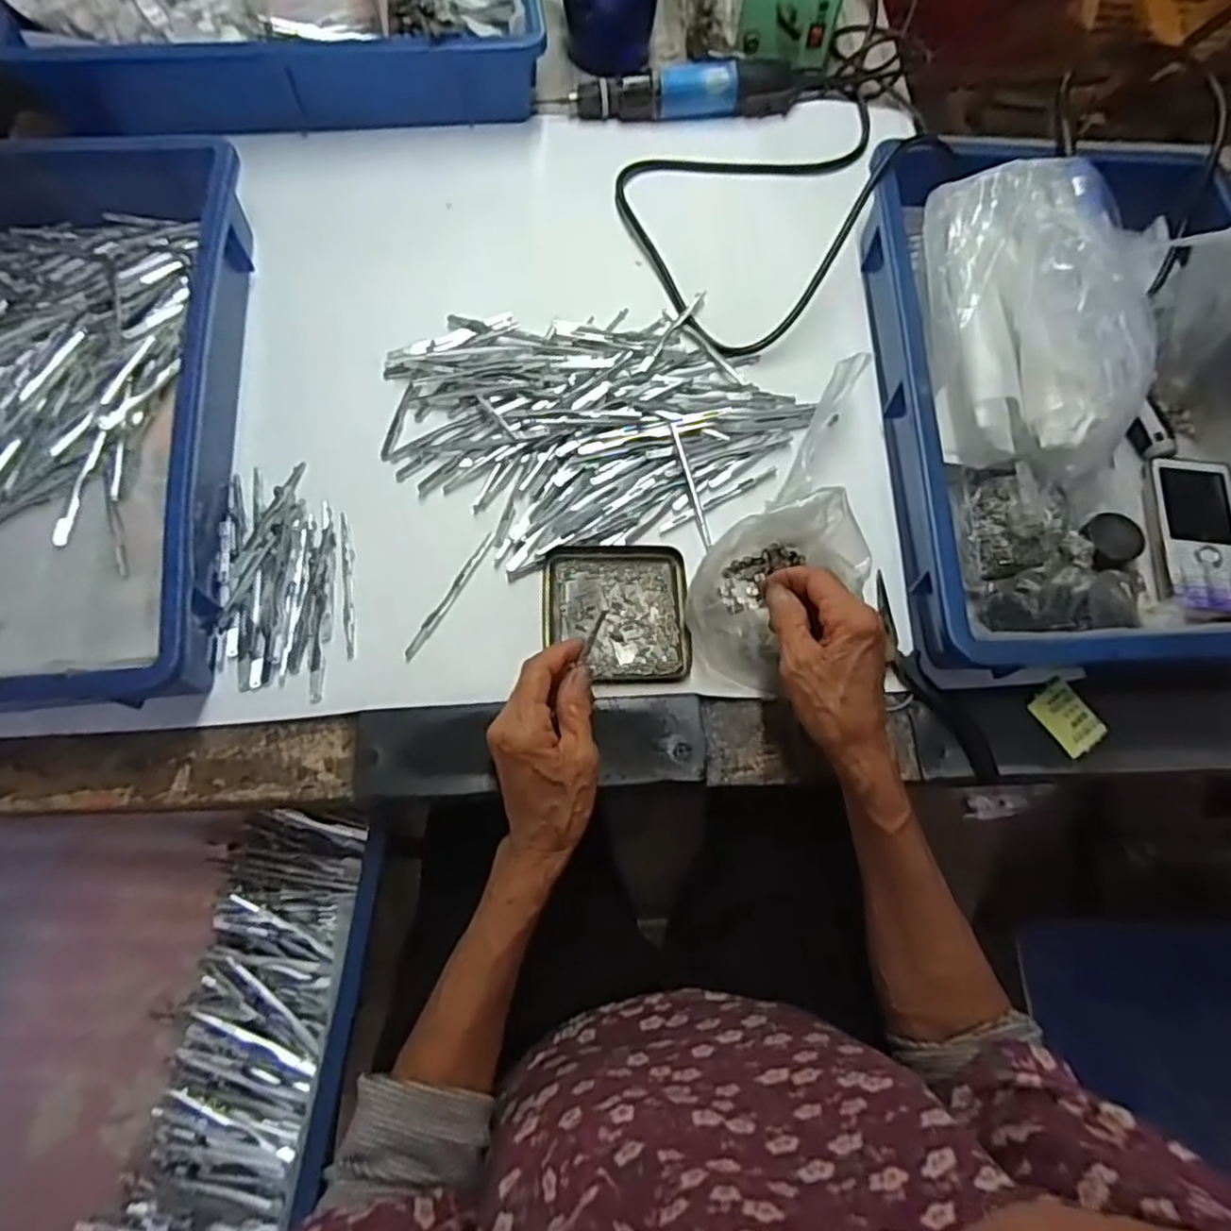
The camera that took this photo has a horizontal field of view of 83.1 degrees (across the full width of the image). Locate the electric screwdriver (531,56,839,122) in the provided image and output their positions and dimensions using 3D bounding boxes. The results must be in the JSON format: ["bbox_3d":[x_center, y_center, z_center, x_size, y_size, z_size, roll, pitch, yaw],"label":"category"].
[{"bbox_3d":[0.072,-0.475,0.620,0.271,0.032,0.043,-5,70,-5],"label":"electric screwdriver"}]

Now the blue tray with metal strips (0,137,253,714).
[{"bbox_3d":[-0.402,-0.139,0.462,0.286,0.070,0.428,-6,70,-5],"label":"blue tray with metal strips"}]

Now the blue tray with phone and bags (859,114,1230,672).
[{"bbox_3d":[0.333,-0.162,0.465,0.274,0.129,0.407,2,70,-2],"label":"blue tray with phone and bags"}]

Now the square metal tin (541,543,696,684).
[{"bbox_3d":[0.000,-0.002,0.469,0.095,0.011,0.098,-3,70,-4],"label":"square metal tin"}]

